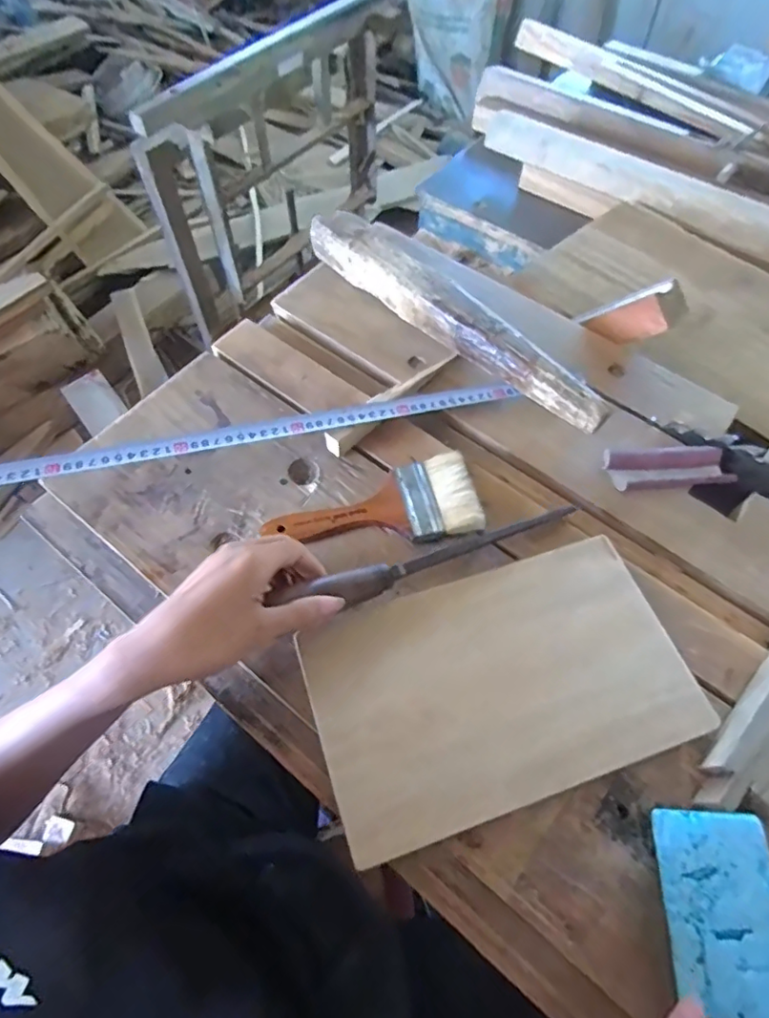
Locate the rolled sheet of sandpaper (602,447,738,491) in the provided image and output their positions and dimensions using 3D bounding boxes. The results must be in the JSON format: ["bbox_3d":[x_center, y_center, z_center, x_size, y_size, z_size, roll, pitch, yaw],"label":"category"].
[{"bbox_3d":[0.254,-0.036,0.487,0.109,0.011,0.037,0,61,-1],"label":"rolled sheet of sandpaper"}]

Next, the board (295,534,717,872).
[{"bbox_3d":[0.082,0.118,0.397,0.260,0.012,0.167,-16,62,-9],"label":"board"}]

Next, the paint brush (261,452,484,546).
[{"bbox_3d":[-0.007,-0.001,0.469,0.174,0.015,0.075,-9,61,-5],"label":"paint brush"}]

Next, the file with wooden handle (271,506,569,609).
[{"bbox_3d":[0.039,0.037,0.433,0.256,0.024,0.026,-16,62,-20],"label":"file with wooden handle"}]

